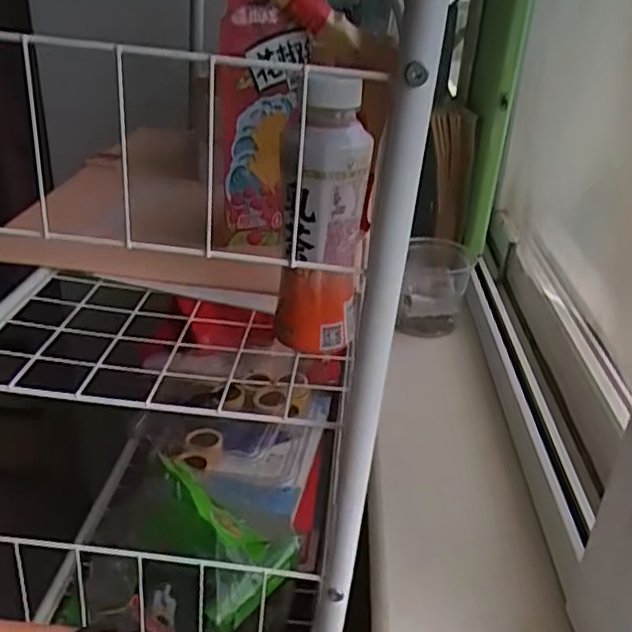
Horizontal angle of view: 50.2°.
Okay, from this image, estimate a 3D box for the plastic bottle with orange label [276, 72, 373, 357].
[{"bbox_3d":[0.001,-0.059,0.439,0.057,0.180,0.051,4,30,0],"label":"plastic bottle with orange label"}]

